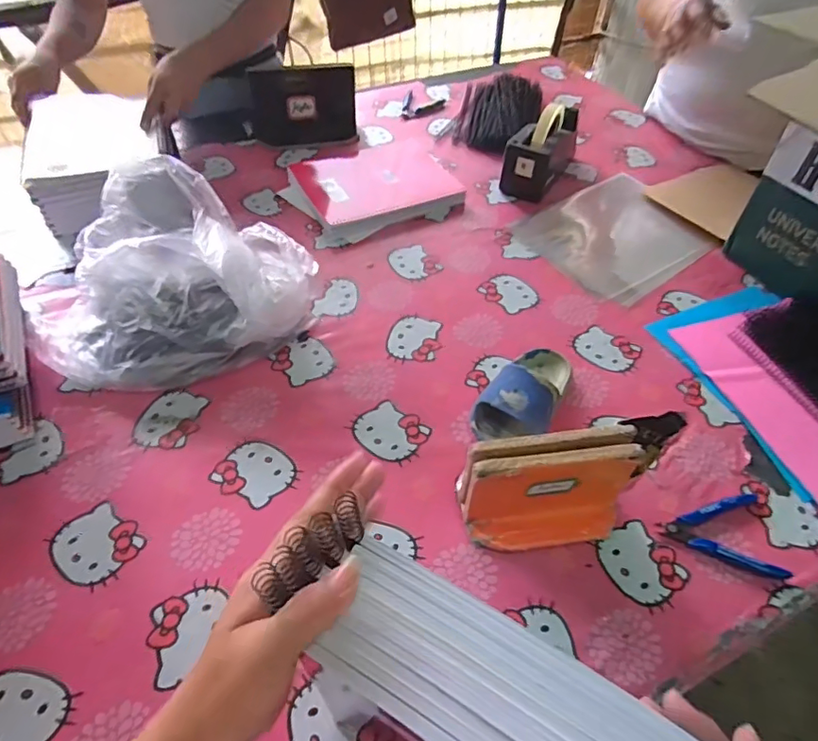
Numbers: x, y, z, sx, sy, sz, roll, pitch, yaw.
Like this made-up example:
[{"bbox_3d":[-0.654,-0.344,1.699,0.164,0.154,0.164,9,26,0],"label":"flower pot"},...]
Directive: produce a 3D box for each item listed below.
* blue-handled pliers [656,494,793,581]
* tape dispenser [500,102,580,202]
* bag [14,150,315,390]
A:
[{"bbox_3d":[0.317,0.170,0.544,0.112,0.015,0.085,-2,50,-3],"label":"blue-handled pliers"},{"bbox_3d":[0.242,-0.407,0.957,0.079,0.126,0.210,24,54,17],"label":"tape dispenser"},{"bbox_3d":[-0.315,-0.122,0.679,0.342,0.154,0.264,-18,53,-16],"label":"bag"}]

